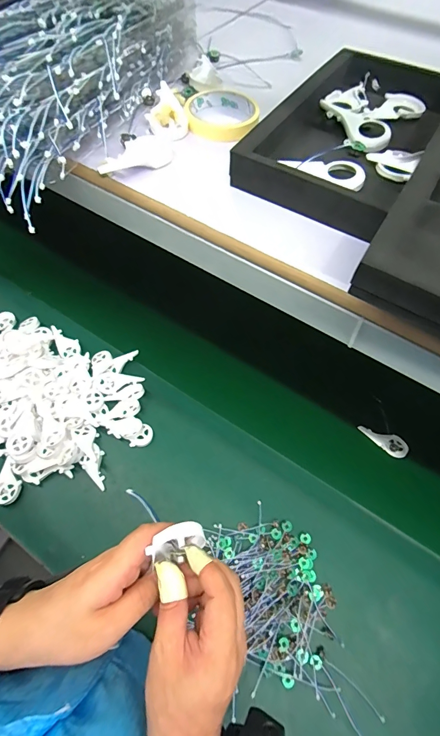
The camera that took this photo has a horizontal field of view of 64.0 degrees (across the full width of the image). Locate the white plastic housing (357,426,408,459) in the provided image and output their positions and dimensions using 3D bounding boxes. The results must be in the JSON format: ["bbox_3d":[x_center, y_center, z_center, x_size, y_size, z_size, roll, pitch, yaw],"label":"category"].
[{"bbox_3d":[0.327,0.138,0.699,0.094,0.016,0.039,41,113,21],"label":"white plastic housing"}]

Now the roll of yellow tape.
[{"bbox_3d":[0.002,-0.314,0.434,0.085,0.024,0.085,-1,66,1],"label":"roll of yellow tape"}]

